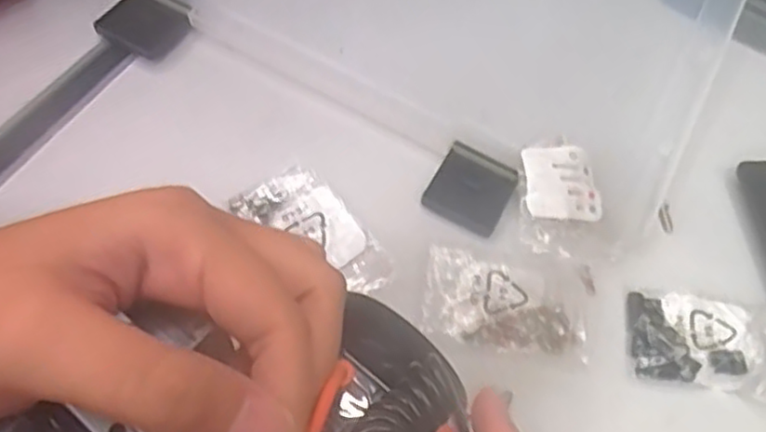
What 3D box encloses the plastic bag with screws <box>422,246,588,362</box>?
[{"bbox_3d":[0.056,0.038,0.305,0.072,0.017,0.037,11,60,-1],"label":"plastic bag with screws"}]

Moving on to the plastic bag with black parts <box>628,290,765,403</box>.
[{"bbox_3d":[0.147,0.055,0.307,0.069,0.012,0.043,12,60,0],"label":"plastic bag with black parts"}]

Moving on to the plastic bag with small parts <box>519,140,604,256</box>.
[{"bbox_3d":[0.085,-0.010,0.331,0.041,0.017,0.054,-2,61,-8],"label":"plastic bag with small parts"}]

